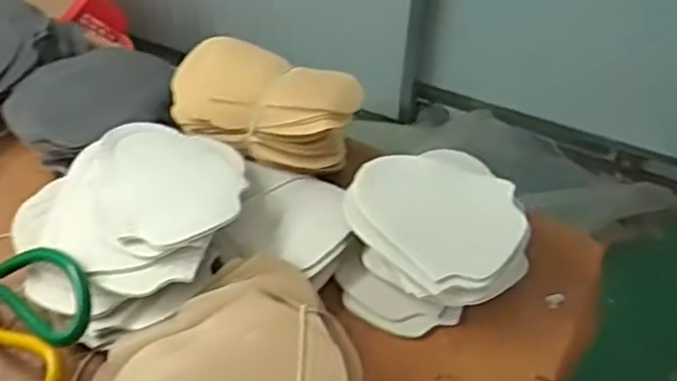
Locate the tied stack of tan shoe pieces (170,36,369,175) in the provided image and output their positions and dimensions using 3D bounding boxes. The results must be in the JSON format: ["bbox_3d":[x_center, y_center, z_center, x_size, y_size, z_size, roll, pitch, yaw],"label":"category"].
[{"bbox_3d":[-0.060,-0.072,0.599,0.152,0.060,0.086,16,50,11],"label":"tied stack of tan shoe pieces"}]

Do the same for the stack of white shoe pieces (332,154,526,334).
[{"bbox_3d":[0.066,0.031,0.539,0.134,0.055,0.129,-10,50,-11],"label":"stack of white shoe pieces"}]

